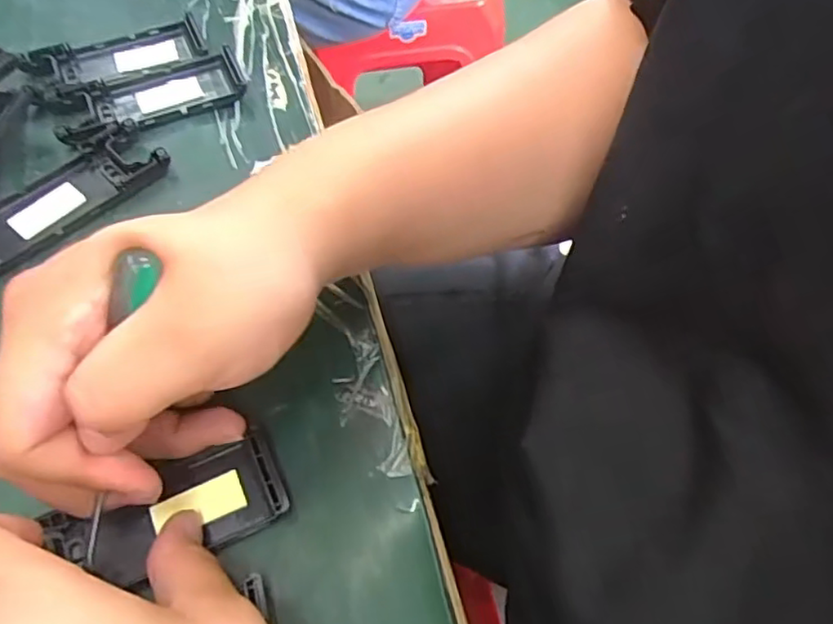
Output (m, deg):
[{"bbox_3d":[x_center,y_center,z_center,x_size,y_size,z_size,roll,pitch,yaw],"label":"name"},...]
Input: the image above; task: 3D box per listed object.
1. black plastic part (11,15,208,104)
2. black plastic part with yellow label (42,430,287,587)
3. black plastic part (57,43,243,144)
[{"bbox_3d":[-0.175,-0.147,0.377,0.098,0.012,0.046,-23,63,-16],"label":"black plastic part"},{"bbox_3d":[-0.095,0.076,0.248,0.087,0.010,0.037,-16,61,-9],"label":"black plastic part with yellow label"},{"bbox_3d":[-0.148,-0.120,0.359,0.100,0.011,0.043,-23,63,-16],"label":"black plastic part"}]

